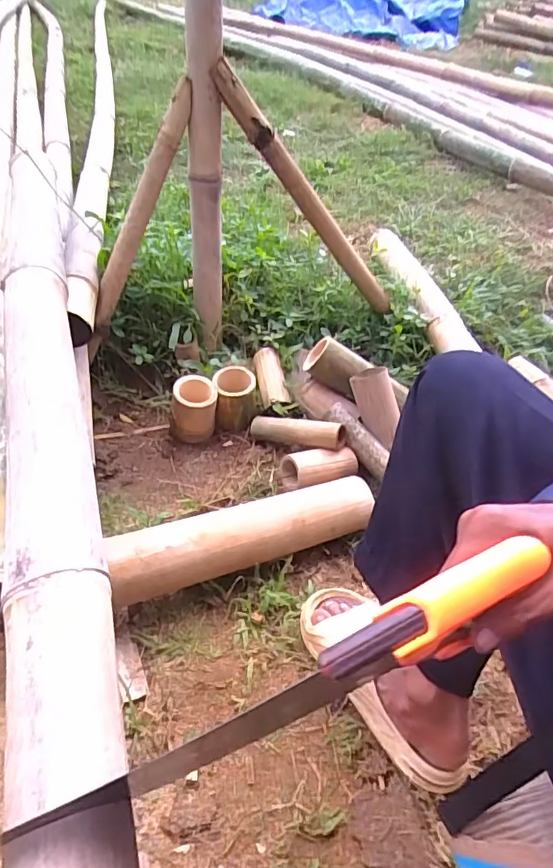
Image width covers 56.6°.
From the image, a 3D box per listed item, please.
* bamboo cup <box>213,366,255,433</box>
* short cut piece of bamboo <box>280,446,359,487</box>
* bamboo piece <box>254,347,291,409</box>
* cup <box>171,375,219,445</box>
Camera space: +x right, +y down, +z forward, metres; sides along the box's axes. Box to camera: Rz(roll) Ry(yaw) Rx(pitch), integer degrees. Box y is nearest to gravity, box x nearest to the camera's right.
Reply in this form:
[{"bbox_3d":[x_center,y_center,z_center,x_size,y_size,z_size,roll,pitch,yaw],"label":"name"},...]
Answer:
[{"bbox_3d":[-0.081,-0.068,0.990,0.079,0.096,0.093,1,43,-5],"label":"bamboo cup"},{"bbox_3d":[0.078,0.058,0.892,0.133,0.045,0.058,-8,45,-15],"label":"short cut piece of bamboo"},{"bbox_3d":[-0.013,-0.111,1.046,0.061,0.063,0.143,-8,62,-14],"label":"bamboo piece"},{"bbox_3d":[-0.153,-0.043,0.942,0.086,0.114,0.071,2,43,-4],"label":"cup"}]

